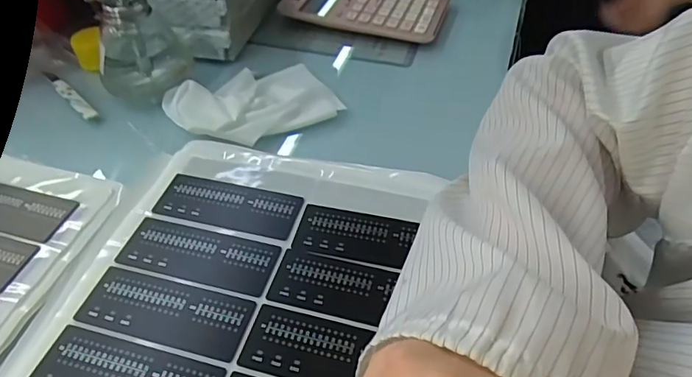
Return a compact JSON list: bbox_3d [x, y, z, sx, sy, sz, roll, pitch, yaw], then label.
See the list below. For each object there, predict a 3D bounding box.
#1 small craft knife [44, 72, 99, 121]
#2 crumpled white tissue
[{"bbox_3d":[-0.260,-0.088,0.457,0.093,0.007,0.012,35,54,29],"label":"small craft knife"},{"bbox_3d":[-0.083,-0.076,0.439,0.139,0.028,0.099,-24,50,-23],"label":"crumpled white tissue"}]

